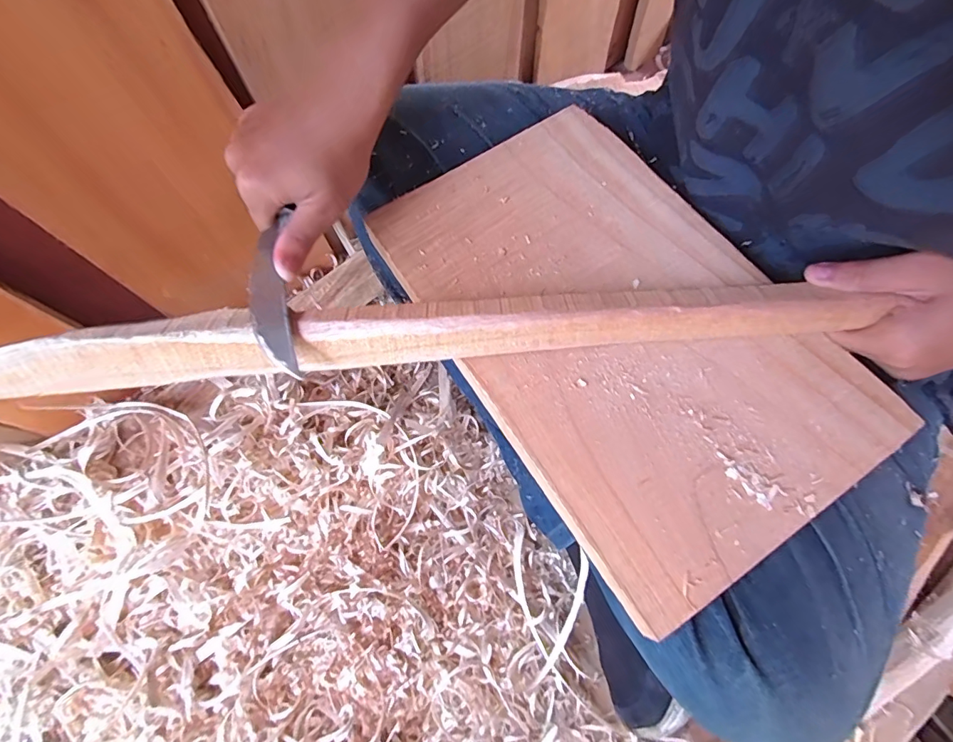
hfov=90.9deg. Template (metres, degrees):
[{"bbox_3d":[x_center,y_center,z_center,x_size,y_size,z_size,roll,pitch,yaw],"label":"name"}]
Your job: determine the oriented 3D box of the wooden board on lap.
[{"bbox_3d":[0.086,-0.039,0.310,0.200,0.019,0.319,-32,74,-9],"label":"wooden board on lap"}]

